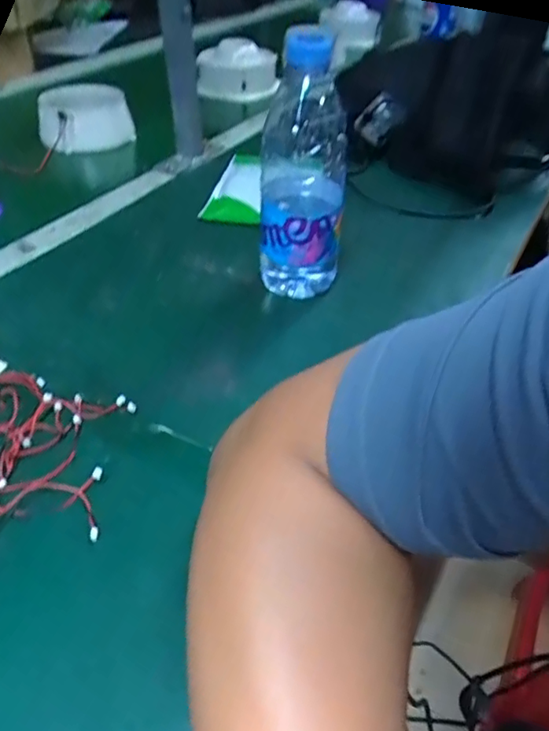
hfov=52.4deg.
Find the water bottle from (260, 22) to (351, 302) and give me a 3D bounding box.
[{"bbox_3d":[0.022,-0.147,0.440,0.069,0.192,0.065,3,42,3],"label":"water bottle"}]

